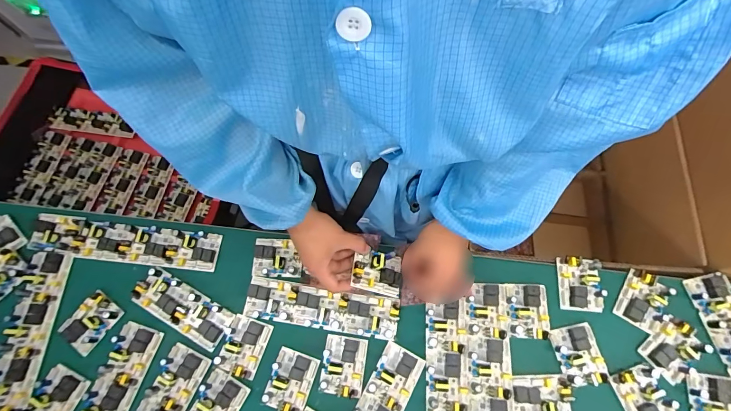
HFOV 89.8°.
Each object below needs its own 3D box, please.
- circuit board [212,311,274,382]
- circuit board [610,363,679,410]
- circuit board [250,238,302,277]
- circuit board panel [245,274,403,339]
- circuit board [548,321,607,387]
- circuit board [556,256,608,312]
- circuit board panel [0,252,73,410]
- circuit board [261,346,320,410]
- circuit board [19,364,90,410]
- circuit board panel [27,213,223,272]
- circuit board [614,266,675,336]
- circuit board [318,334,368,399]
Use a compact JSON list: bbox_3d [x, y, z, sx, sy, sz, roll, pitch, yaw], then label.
[{"bbox_3d":[-0.185,0.211,0.549,0.063,0.026,0.081,18,74,7],"label":"circuit board"},{"bbox_3d":[0.396,0.271,0.513,0.066,0.014,0.082,-15,73,-3],"label":"circuit board"},{"bbox_3d":[-0.144,0.082,0.592,0.079,0.023,0.061,2,72,3],"label":"circuit board"},{"bbox_3d":[-0.069,0.157,0.564,0.237,0.015,0.061,8,73,4],"label":"circuit board panel"},{"bbox_3d":[0.313,0.217,0.535,0.056,0.016,0.079,-13,72,-2],"label":"circuit board"},{"bbox_3d":[0.335,0.121,0.569,0.061,0.020,0.080,4,73,3],"label":"circuit board"},{"bbox_3d":[-0.531,0.193,0.575,0.068,0.021,0.232,-1,72,1],"label":"circuit board panel"},{"bbox_3d":[-0.109,0.256,0.532,0.061,0.018,0.079,16,74,7],"label":"circuit board"},{"bbox_3d":[-0.462,0.284,0.537,0.069,0.012,0.082,23,75,9],"label":"circuit board"},{"bbox_3d":[-0.407,0.060,0.612,0.327,0.020,0.062,7,73,4],"label":"circuit board panel"},{"bbox_3d":[0.426,0.145,0.562,0.061,0.016,0.080,31,76,11],"label":"circuit board"},{"bbox_3d":[-0.033,0.235,0.539,0.062,0.017,0.079,8,73,4],"label":"circuit board"}]

